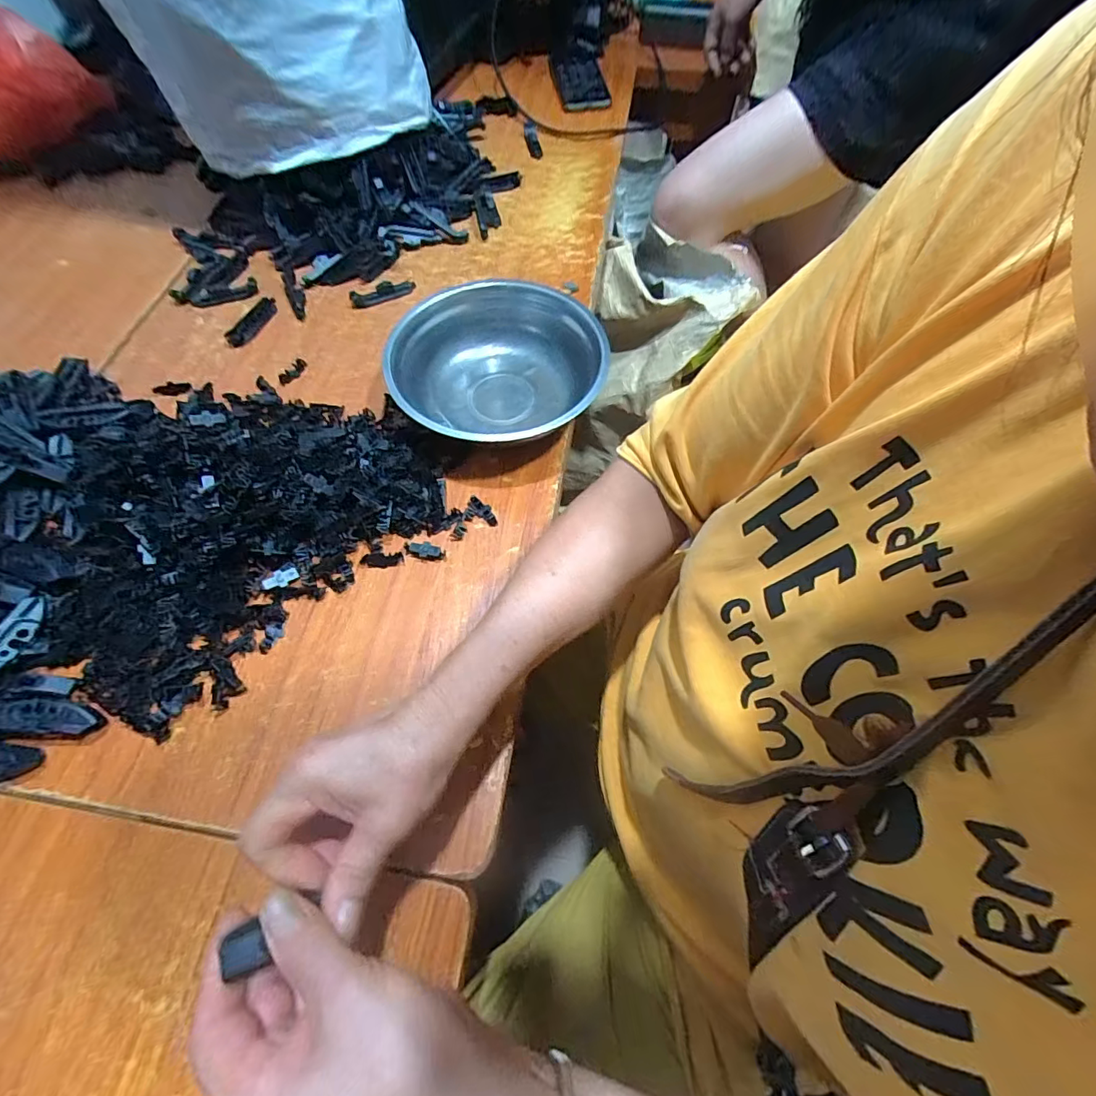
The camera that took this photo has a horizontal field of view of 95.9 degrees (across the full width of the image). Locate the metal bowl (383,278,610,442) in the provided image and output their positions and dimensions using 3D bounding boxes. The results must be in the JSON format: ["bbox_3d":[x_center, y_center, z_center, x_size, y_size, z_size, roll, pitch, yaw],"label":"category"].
[{"bbox_3d":[-0.047,-0.169,0.475,0.184,0.057,0.197,-1,63,2],"label":"metal bowl"}]

